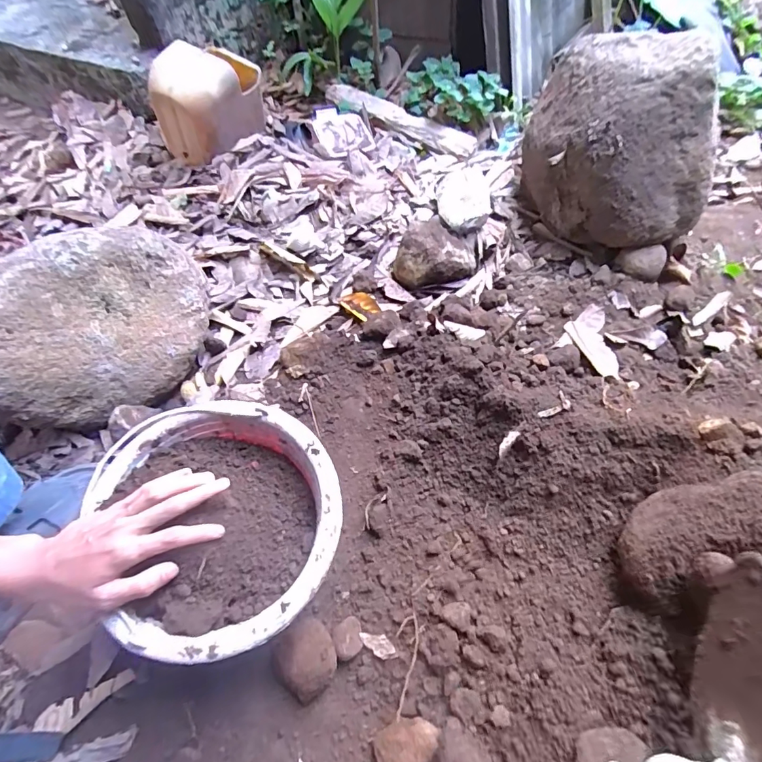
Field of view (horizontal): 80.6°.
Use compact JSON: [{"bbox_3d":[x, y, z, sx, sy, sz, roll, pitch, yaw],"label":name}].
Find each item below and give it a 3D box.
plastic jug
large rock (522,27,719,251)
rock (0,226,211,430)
[{"bbox_3d":[-0.360,-0.585,0.937,0.222,0.162,0.175,-18,58,-8],"label":"plastic jug"},{"bbox_3d":[0.376,-0.404,0.745,0.187,0.270,0.349,-6,57,0],"label":"large rock"},{"bbox_3d":[-0.396,-0.084,0.628,0.295,0.185,0.190,-27,60,-13],"label":"rock"}]

